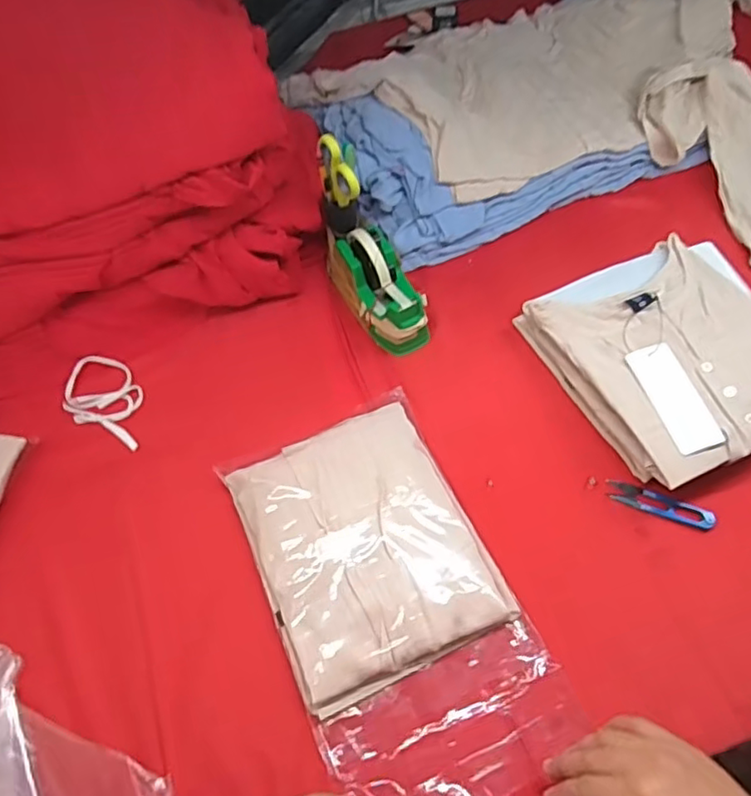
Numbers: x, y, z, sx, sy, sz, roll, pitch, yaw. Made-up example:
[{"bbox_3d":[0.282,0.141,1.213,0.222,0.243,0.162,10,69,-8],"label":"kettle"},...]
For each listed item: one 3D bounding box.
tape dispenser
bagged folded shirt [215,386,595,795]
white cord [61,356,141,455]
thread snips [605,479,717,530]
[{"bbox_3d":[0.004,-0.143,0.748,0.075,0.094,0.164,-26,62,-12],"label":"tape dispenser"},{"bbox_3d":[0.014,0.185,0.588,0.211,0.049,0.364,-24,61,-10],"label":"bagged folded shirt"},{"bbox_3d":[-0.313,0.001,0.734,0.130,0.015,0.082,27,65,18],"label":"white cord"},{"bbox_3d":[0.293,0.110,0.640,0.105,0.015,0.022,21,63,16],"label":"thread snips"}]

